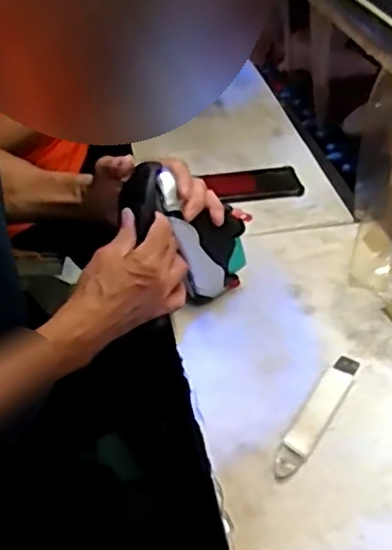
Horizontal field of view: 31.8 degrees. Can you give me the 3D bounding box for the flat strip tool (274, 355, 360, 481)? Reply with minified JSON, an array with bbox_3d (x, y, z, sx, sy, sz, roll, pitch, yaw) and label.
[{"bbox_3d":[0.117,0.129,0.650,0.026,0.013,0.167,19,42,26],"label":"flat strip tool"}]

